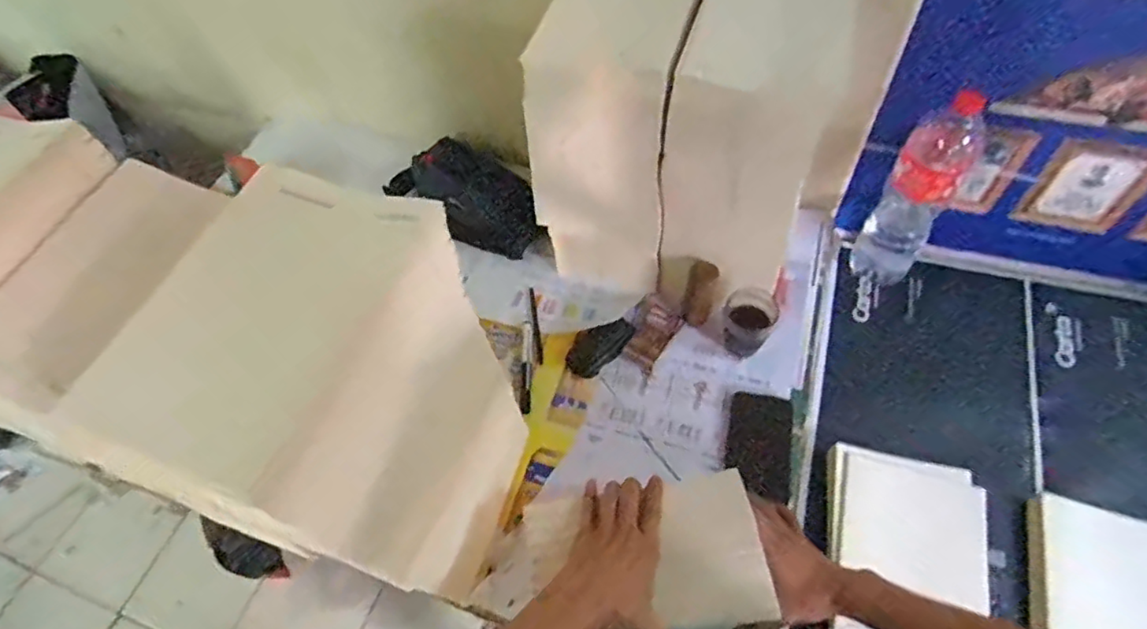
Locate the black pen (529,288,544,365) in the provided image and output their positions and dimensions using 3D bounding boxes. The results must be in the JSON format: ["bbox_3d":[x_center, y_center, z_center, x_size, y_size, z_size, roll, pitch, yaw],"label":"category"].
[{"bbox_3d":[-0.057,0.013,0.917,0.010,0.005,0.136,-9,56,-1],"label":"black pen"}]

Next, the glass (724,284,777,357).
[{"bbox_3d":[0.240,0.012,0.847,0.066,0.076,0.065,13,59,13],"label":"glass"}]

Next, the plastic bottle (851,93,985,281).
[{"bbox_3d":[0.477,-0.162,0.868,0.084,0.284,0.082,29,63,21],"label":"plastic bottle"}]

